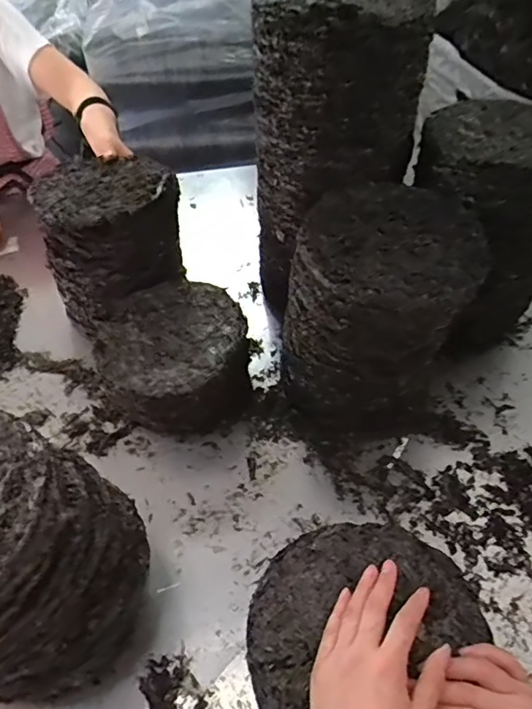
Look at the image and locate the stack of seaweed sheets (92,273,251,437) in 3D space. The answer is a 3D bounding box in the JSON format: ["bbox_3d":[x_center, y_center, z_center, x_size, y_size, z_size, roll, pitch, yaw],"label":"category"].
[{"bbox_3d":[-0.125,0.007,0.737,0.188,0.115,0.192,-32,54,-20],"label":"stack of seaweed sheets"}]

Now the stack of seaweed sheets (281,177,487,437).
[{"bbox_3d":[0.140,-0.045,0.653,0.190,0.267,0.194,21,55,22],"label":"stack of seaweed sheets"}]

